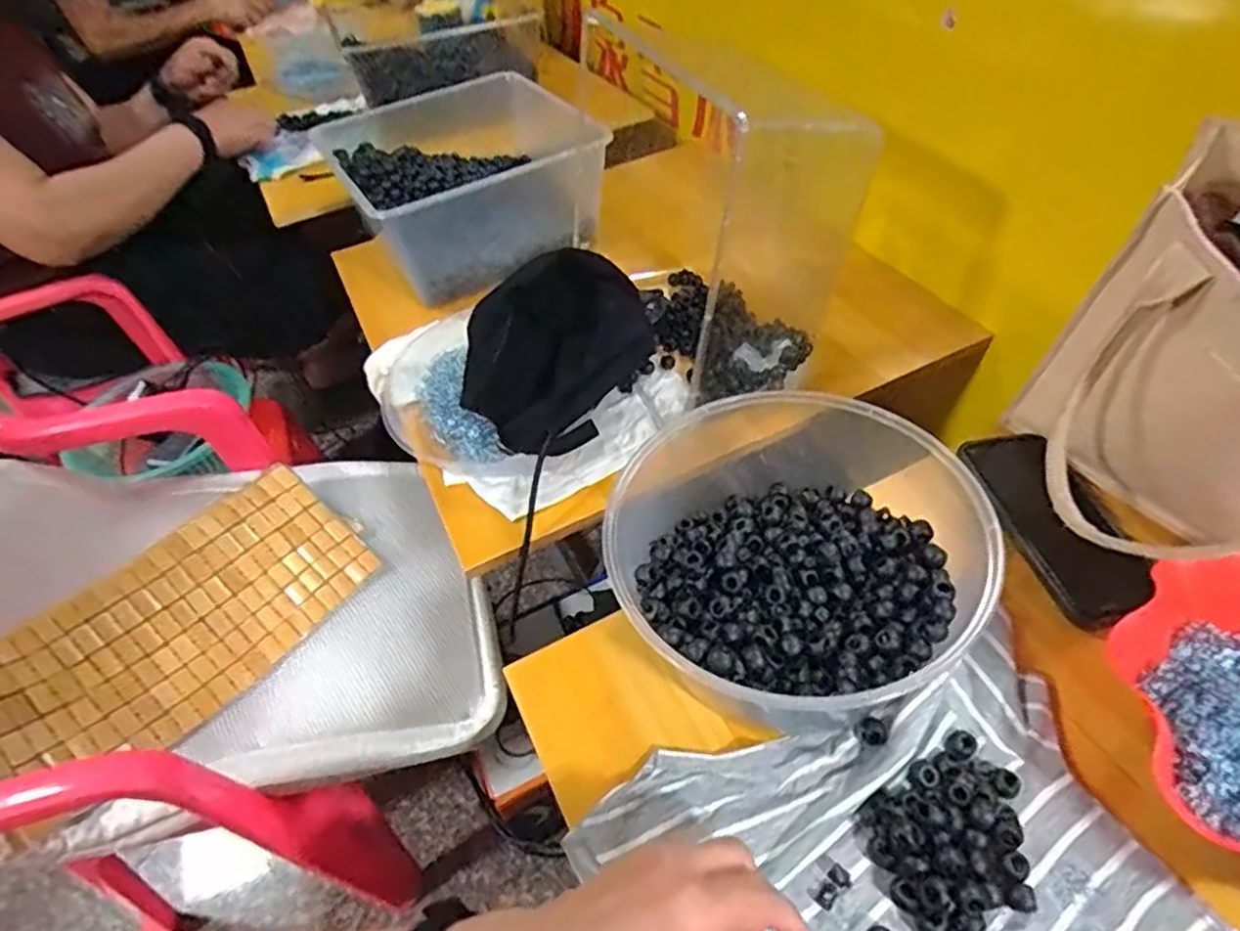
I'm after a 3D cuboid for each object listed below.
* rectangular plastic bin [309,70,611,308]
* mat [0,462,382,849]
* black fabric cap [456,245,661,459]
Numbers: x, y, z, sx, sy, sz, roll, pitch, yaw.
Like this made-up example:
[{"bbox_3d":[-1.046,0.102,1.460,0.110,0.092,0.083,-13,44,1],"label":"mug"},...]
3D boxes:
[{"bbox_3d":[-0.205,-0.367,0.899,0.277,0.148,0.334,-26,51,-17],"label":"rectangular plastic bin"},{"bbox_3d":[-0.440,0.153,0.687,0.188,0.056,0.359,43,54,8],"label":"mat"},{"bbox_3d":[-0.059,-0.103,0.608,0.137,0.045,0.173,38,86,-1],"label":"black fabric cap"}]

